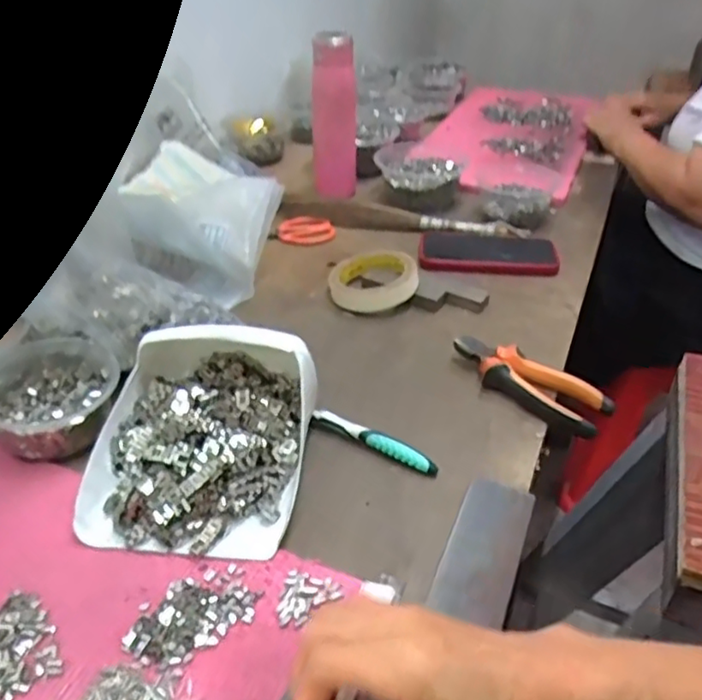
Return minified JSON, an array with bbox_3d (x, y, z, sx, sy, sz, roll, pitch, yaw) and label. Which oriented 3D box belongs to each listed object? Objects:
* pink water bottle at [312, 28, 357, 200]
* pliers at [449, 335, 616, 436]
[{"bbox_3d":[-0.022,-0.334,0.901,0.057,0.205,0.050,-4,37,-9],"label":"pink water bottle"},{"bbox_3d":[0.164,0.028,0.587,0.055,0.026,0.150,-30,47,-35],"label":"pliers"}]

